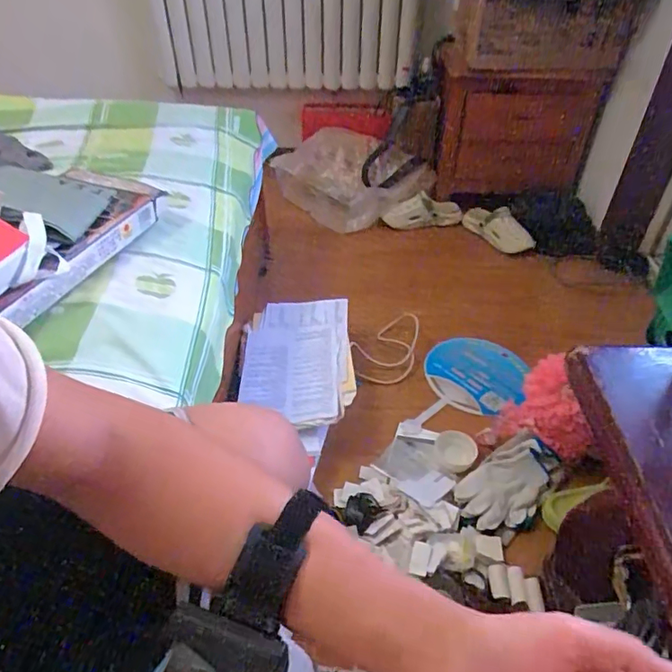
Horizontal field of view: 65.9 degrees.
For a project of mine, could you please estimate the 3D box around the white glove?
[{"bbox_3d":[0.341,0.289,1.035,0.221,0.060,0.132,-29,49,-29],"label":"white glove"}]

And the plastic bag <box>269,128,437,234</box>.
[{"bbox_3d":[0.047,-0.551,1.844,0.564,0.340,0.233,5,42,5],"label":"plastic bag"}]

